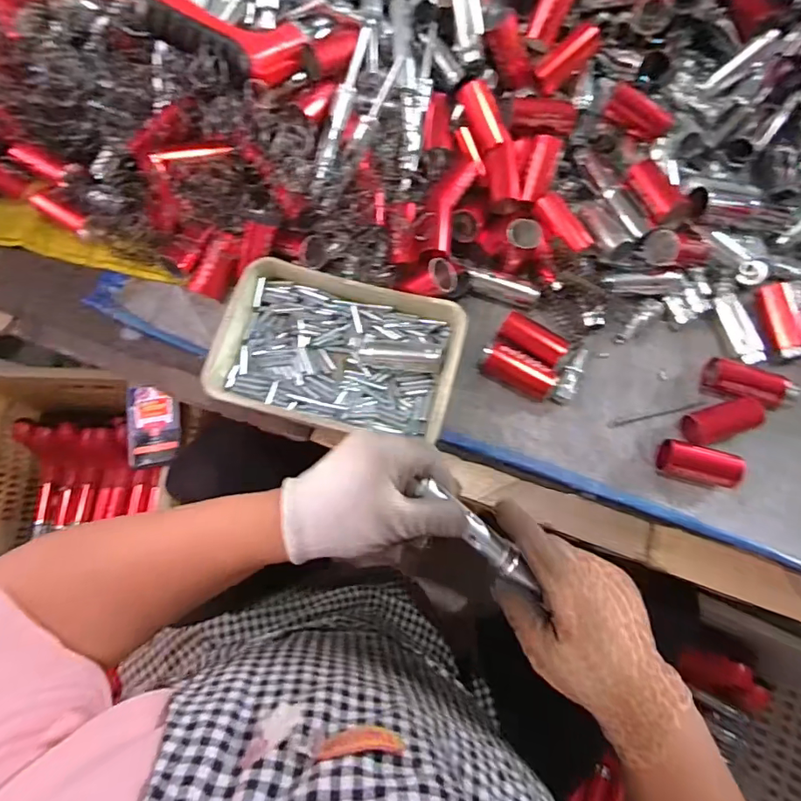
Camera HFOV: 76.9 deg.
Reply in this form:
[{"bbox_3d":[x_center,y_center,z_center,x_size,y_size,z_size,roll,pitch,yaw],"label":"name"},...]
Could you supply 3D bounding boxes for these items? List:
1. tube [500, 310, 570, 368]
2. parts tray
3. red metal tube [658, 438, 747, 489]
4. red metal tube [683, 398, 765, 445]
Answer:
[{"bbox_3d":[0.120,-0.054,0.463,0.060,0.030,0.022,32,76,8],"label":"tube"},{"bbox_3d":[-0.051,-0.047,0.448,0.204,0.034,0.140,13,74,3],"label":"parts tray"},{"bbox_3d":[0.254,0.056,0.430,0.060,0.034,0.028,18,74,4],"label":"red metal tube"},{"bbox_3d":[0.285,0.019,0.450,0.062,0.030,0.030,-16,75,-6],"label":"red metal tube"}]

